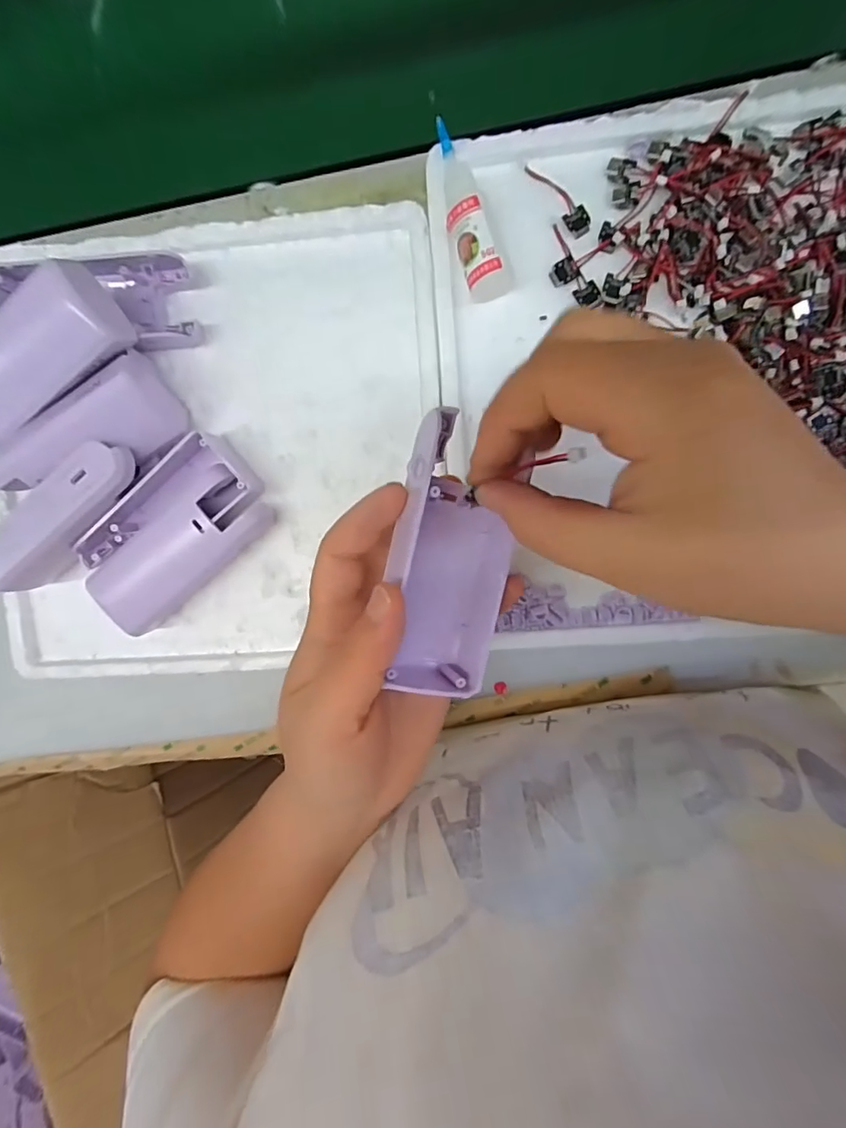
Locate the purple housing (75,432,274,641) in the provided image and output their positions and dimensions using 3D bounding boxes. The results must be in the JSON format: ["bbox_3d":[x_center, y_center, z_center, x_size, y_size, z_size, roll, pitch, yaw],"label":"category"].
[{"bbox_3d":[-0.141,-0.018,0.296,0.109,0.032,0.065,-38,91,8],"label":"purple housing"}]

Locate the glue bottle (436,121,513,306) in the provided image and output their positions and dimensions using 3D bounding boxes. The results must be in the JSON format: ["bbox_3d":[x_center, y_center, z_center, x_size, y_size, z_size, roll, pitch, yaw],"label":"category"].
[{"bbox_3d":[0.020,-0.183,0.267,0.023,0.019,0.086,-24,92,8],"label":"glue bottle"}]

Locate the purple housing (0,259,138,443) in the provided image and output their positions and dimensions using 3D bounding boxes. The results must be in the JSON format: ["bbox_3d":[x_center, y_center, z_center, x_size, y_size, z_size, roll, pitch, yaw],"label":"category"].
[{"bbox_3d":[-0.203,-0.106,0.262,0.101,0.025,0.042,-31,91,6],"label":"purple housing"}]

